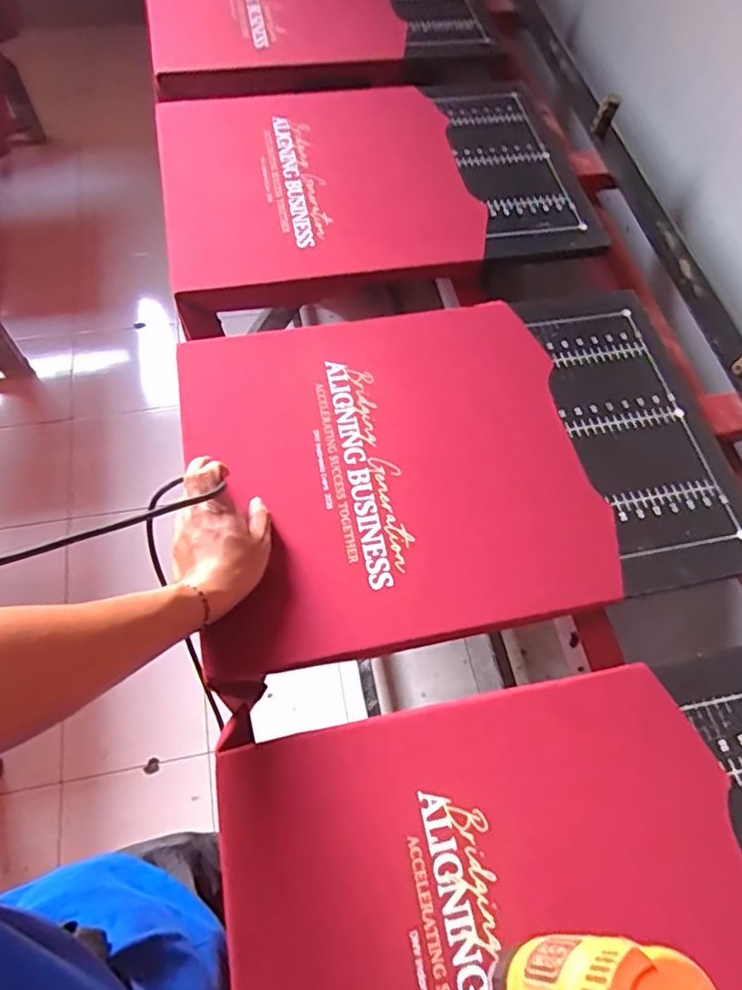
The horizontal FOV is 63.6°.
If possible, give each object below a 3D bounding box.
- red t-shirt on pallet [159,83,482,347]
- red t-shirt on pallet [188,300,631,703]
[{"bbox_3d":[-0.085,-0.469,0.877,0.430,0.067,0.415,-12,65,-9],"label":"red t-shirt on pallet"},{"bbox_3d":[0.020,-0.040,0.669,0.423,0.020,0.407,-11,64,-9],"label":"red t-shirt on pallet"}]

